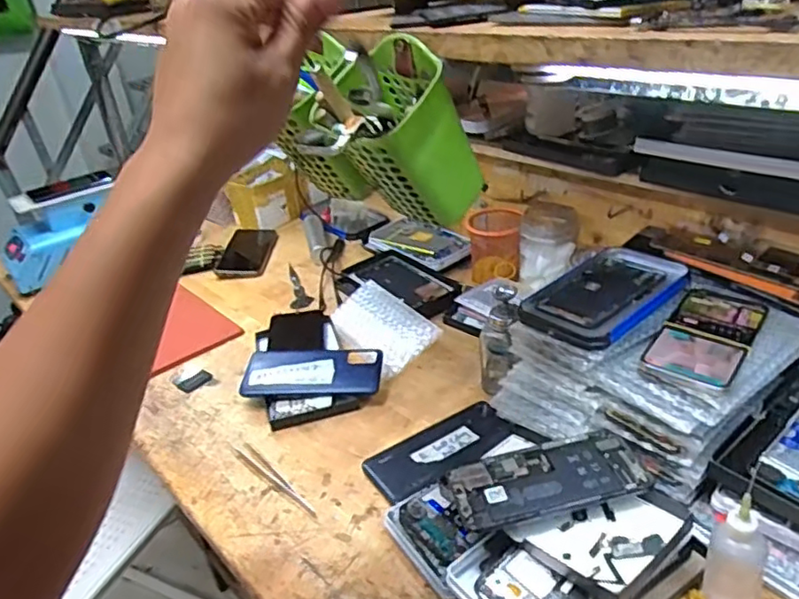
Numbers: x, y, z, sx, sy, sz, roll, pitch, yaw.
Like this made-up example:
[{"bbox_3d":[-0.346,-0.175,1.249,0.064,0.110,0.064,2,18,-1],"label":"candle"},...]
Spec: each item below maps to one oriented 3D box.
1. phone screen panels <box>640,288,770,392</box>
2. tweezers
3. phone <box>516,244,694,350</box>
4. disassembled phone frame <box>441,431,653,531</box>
[{"bbox_3d":[0.277,0.029,0.557,0.070,0.007,0.143,18,39,37],"label":"phone screen panels"},{"bbox_3d":[-0.128,0.181,0.627,0.017,0.004,0.137,-29,37,-32],"label":"tweezers"},{"bbox_3d":[0.208,-0.008,0.620,0.195,0.015,0.101,-28,36,-32],"label":"phone"},{"bbox_3d":[0.120,0.149,0.526,0.155,0.009,0.076,-12,29,-4],"label":"disassembled phone frame"}]

